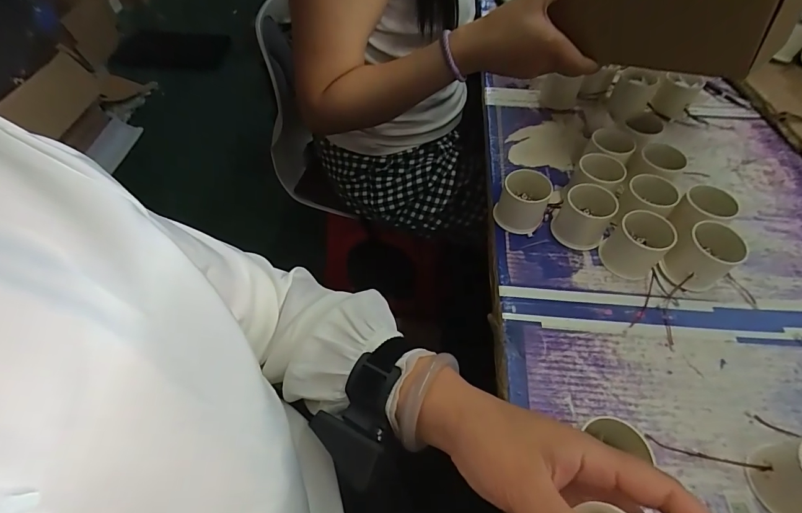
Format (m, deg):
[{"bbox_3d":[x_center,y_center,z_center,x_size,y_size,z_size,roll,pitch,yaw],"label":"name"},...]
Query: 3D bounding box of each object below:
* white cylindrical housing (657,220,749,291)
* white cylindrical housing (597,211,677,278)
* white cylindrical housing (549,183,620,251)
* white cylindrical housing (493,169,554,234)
[{"bbox_3d":[0.298,0.001,0.390,0.053,0.054,0.055,-28,58,-19],"label":"white cylindrical housing"},{"bbox_3d":[0.242,-0.012,0.402,0.053,0.048,0.057,0,53,1],"label":"white cylindrical housing"},{"bbox_3d":[0.199,-0.044,0.425,0.052,0.050,0.052,0,53,1],"label":"white cylindrical housing"},{"bbox_3d":[0.136,-0.061,0.437,0.052,0.051,0.050,0,53,1],"label":"white cylindrical housing"}]

